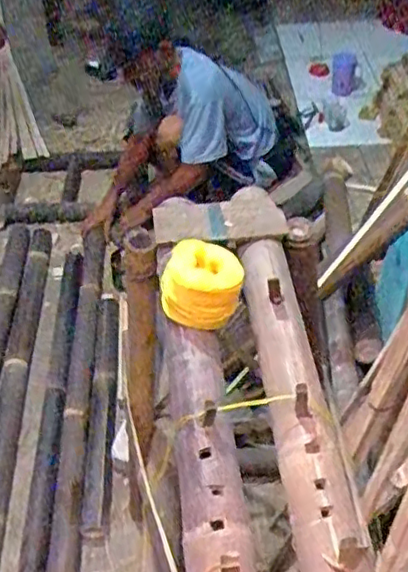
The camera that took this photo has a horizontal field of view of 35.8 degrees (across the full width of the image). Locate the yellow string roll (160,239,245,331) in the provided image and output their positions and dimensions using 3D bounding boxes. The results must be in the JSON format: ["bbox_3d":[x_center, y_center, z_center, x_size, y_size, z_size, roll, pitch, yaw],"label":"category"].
[{"bbox_3d":[-0.001,-0.004,0.828,0.101,0.060,0.101,0,46,0],"label":"yellow string roll"}]

